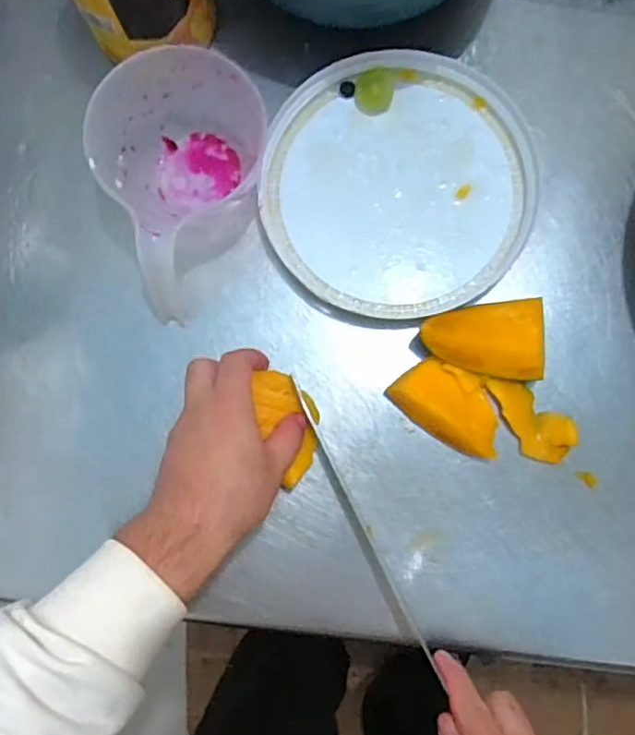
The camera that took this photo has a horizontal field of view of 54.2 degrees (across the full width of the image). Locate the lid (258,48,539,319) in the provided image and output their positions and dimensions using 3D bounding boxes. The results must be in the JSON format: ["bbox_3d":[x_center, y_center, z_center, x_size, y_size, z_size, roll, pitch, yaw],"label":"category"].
[{"bbox_3d":[0.062,-0.145,0.478,0.200,0.016,0.206,0,84,0],"label":"lid"}]

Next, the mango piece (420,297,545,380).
[{"bbox_3d":[0.120,-0.017,0.452,0.085,0.030,0.055,-4,84,0],"label":"mango piece"}]

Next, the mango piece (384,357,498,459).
[{"bbox_3d":[0.095,0.026,0.449,0.081,0.017,0.052,25,85,3],"label":"mango piece"}]

